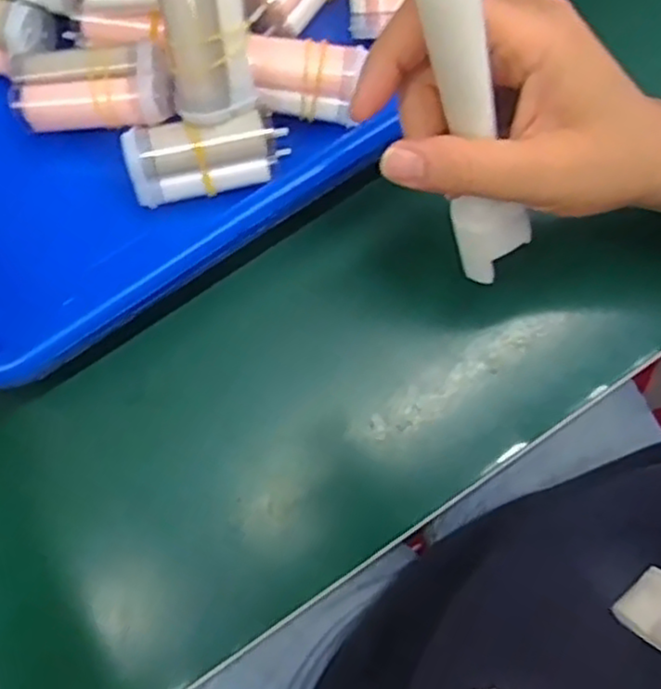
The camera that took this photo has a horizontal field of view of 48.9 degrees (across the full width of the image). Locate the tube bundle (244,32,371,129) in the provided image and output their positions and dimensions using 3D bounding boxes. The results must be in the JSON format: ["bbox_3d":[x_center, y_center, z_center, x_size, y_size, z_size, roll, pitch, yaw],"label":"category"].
[{"bbox_3d":[-0.012,-0.122,0.333,0.056,0.026,0.025,10,77,2],"label":"tube bundle"}]

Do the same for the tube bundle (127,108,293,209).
[{"bbox_3d":[-0.054,-0.084,0.325,0.068,0.027,0.025,-15,77,-4],"label":"tube bundle"}]

